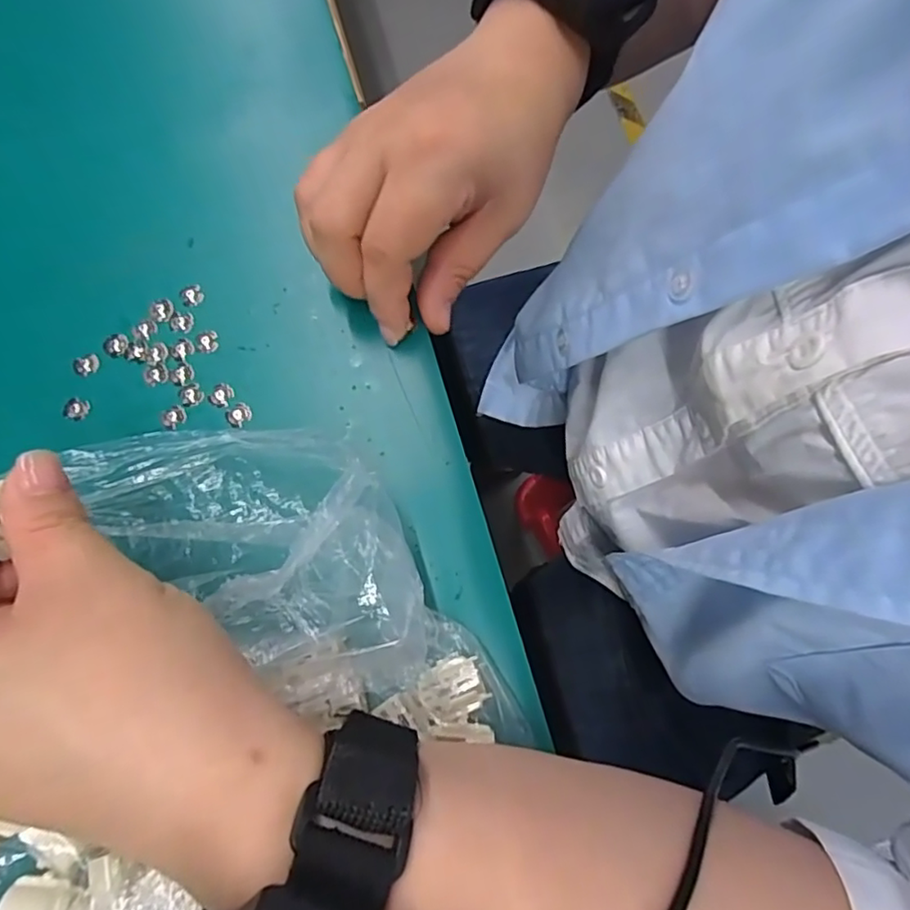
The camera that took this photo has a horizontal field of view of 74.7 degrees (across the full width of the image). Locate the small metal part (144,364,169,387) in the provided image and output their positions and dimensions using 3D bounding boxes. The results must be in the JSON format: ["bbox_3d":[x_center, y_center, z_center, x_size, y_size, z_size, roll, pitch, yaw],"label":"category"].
[{"bbox_3d":[-0.128,-0.035,0.253,0.010,0.004,0.009,-25,75,-6],"label":"small metal part"}]

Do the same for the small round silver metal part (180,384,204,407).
[{"bbox_3d":[-0.111,-0.026,0.251,0.010,0.004,0.009,-16,74,-3],"label":"small round silver metal part"}]

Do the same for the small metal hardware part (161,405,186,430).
[{"bbox_3d":[-0.118,-0.016,0.248,0.010,0.004,0.009,-37,76,-9],"label":"small metal hardware part"}]

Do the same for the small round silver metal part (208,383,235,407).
[{"bbox_3d":[-0.099,-0.026,0.250,0.010,0.004,0.011,0,74,2],"label":"small round silver metal part"}]

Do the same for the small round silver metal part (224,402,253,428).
[{"bbox_3d":[-0.090,-0.017,0.247,0.010,0.004,0.010,0,74,2],"label":"small round silver metal part"}]

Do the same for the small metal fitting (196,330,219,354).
[{"bbox_3d":[-0.107,-0.050,0.257,0.009,0.004,0.010,-6,74,0],"label":"small metal fitting"}]

